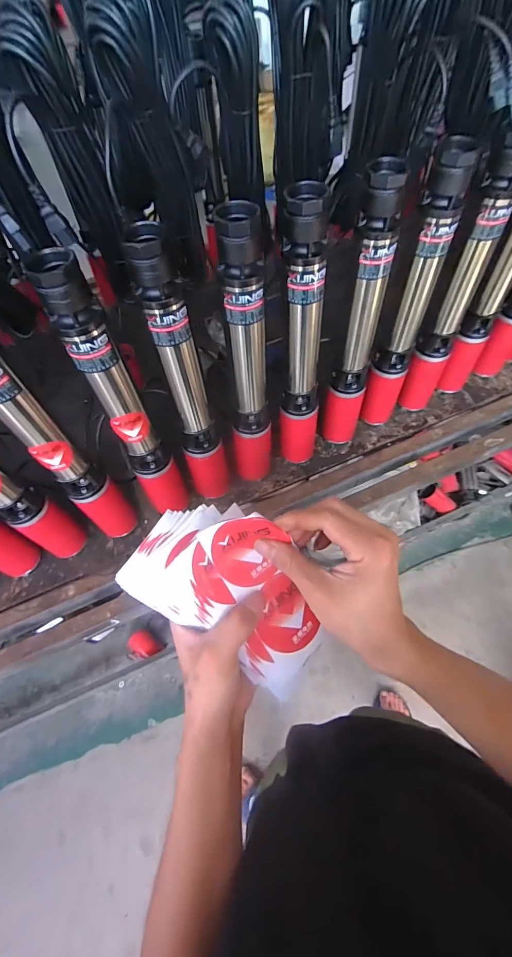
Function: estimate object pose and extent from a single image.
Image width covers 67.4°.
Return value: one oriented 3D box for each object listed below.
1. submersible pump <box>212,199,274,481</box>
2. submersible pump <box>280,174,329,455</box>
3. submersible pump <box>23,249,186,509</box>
[{"bbox_3d":[-0.016,-0.162,0.650,0.078,0.508,0.072,-2,60,3],"label":"submersible pump"},{"bbox_3d":[0.081,-0.189,0.662,0.076,0.506,0.069,7,61,8],"label":"submersible pump"},{"bbox_3d":[-0.202,-0.084,0.616,0.081,0.507,0.068,-28,62,-12],"label":"submersible pump"}]

